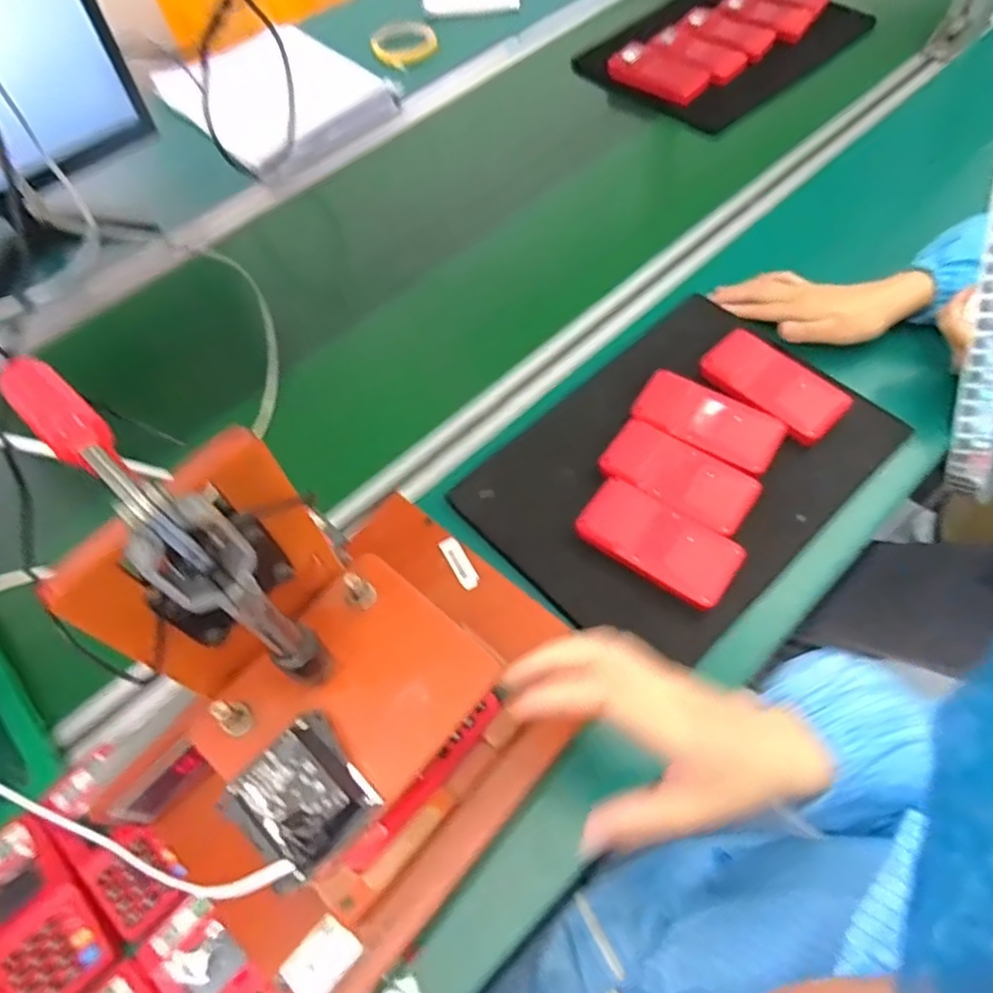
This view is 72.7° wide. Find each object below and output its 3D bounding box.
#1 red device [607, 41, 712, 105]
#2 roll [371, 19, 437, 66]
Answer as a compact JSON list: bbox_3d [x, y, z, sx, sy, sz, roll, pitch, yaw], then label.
[{"bbox_3d":[0.210,-0.559,0.888,0.139,0.021,0.063,39,70,21],"label":"red device"},{"bbox_3d":[-0.135,-0.667,0.993,0.095,0.018,0.095,-1,62,2],"label":"roll"}]

